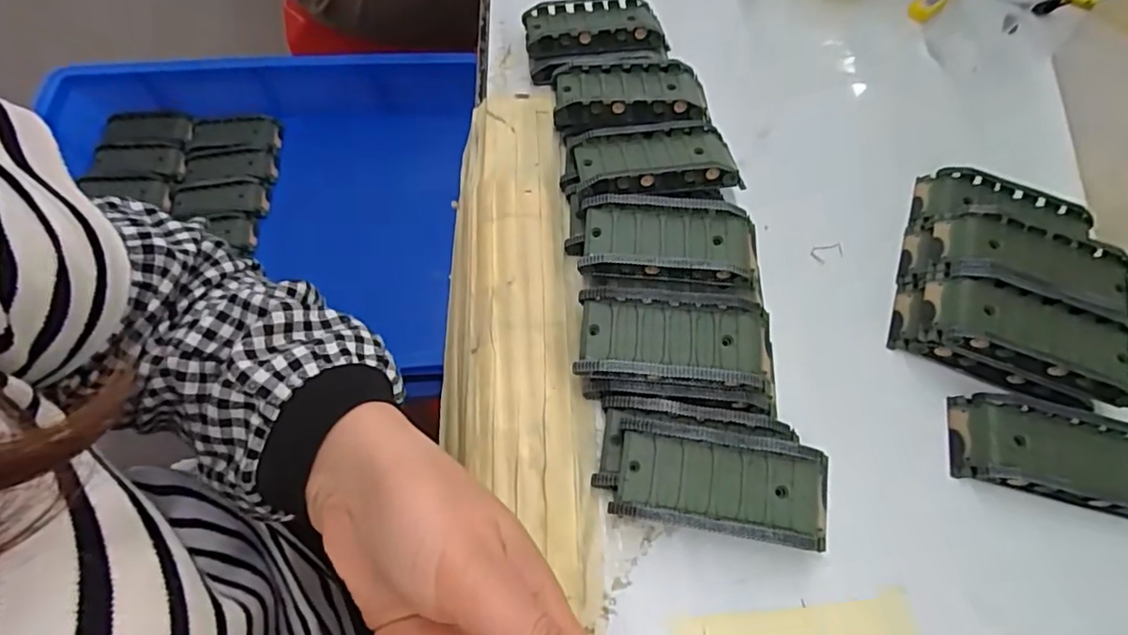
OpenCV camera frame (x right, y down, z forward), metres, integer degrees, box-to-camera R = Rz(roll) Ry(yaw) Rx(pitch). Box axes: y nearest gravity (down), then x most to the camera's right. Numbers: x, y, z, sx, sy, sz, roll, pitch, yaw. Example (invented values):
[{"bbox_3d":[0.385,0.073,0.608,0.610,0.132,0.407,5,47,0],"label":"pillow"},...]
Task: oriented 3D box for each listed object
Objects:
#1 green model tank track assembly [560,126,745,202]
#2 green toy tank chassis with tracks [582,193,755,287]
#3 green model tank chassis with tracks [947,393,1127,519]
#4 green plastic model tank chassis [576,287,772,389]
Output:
[{"bbox_3d":[0.051,-0.090,0.347,0.099,0.024,0.044,-7,63,-6],"label":"green model tank track assembly"},{"bbox_3d":[0.058,-0.041,0.324,0.095,0.020,0.046,6,63,1],"label":"green toy tank chassis with tracks"},{"bbox_3d":[0.243,0.067,0.287,0.096,0.020,0.044,14,63,5],"label":"green model tank chassis with tracks"},{"bbox_3d":[0.055,0.012,0.295,0.094,0.024,0.044,5,63,0],"label":"green plastic model tank chassis"}]

